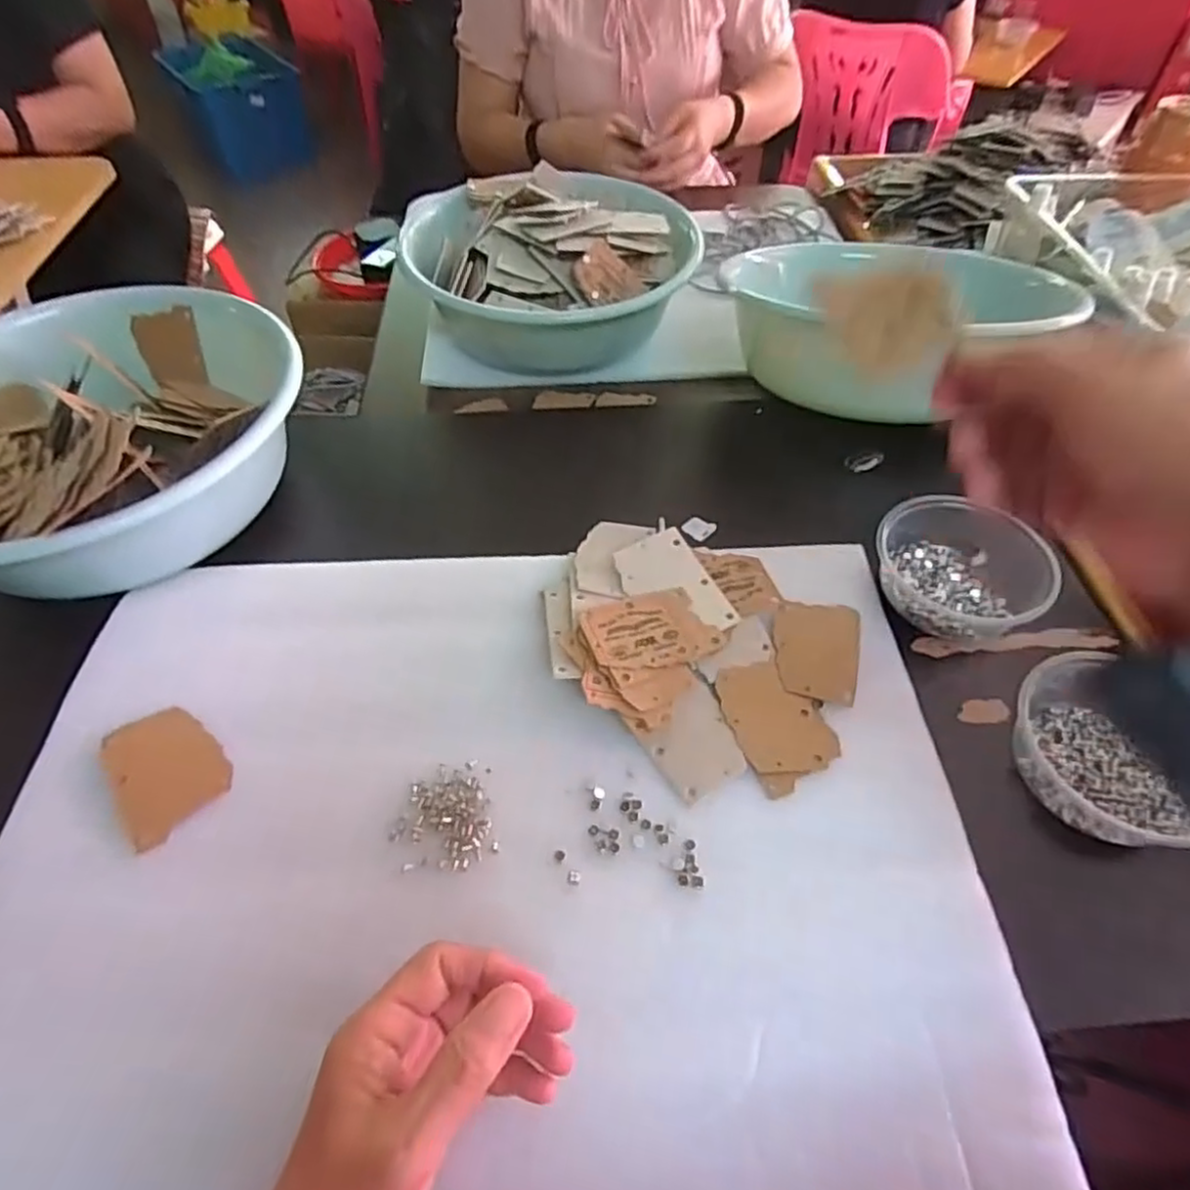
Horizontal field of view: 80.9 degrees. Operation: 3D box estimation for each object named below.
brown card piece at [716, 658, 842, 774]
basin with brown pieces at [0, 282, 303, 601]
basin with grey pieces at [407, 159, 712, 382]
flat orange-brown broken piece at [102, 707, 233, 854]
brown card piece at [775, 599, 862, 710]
[{"bbox_3d":[0.109,0.073,0.421,0.054,0.006,0.073,-12,53,-9],"label":"brown card piece"},{"bbox_3d":[-0.364,-0.117,0.507,0.286,0.094,0.273,0,52,0],"label":"basin with brown pieces"},{"bbox_3d":[-0.052,-0.351,0.740,0.281,0.099,0.248,-19,54,-15],"label":"basin with grey pieces"},{"bbox_3d":[-0.241,0.097,0.393,0.055,0.009,0.070,-26,69,-31],"label":"flat orange-brown broken piece"},{"bbox_3d":[0.143,0.035,0.451,0.053,0.005,0.074,12,53,10],"label":"brown card piece"}]

